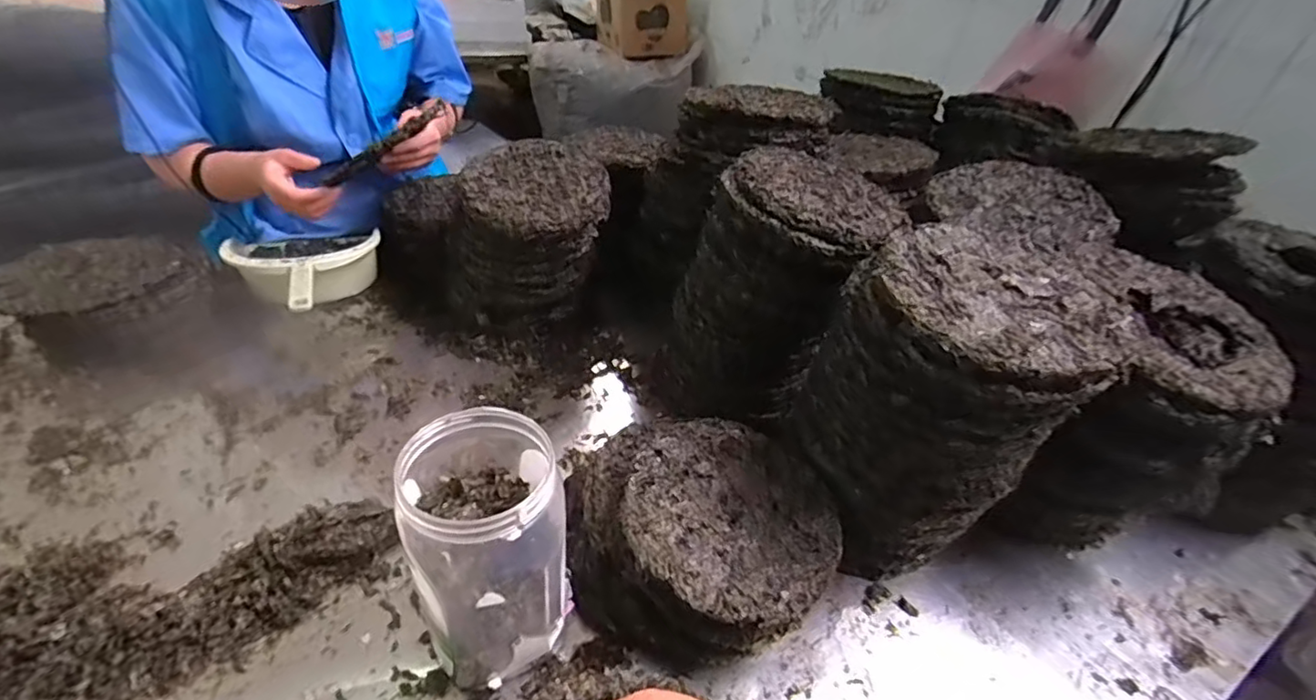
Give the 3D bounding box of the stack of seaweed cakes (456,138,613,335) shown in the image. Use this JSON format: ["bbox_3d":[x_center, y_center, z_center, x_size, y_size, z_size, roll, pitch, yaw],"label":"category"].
[{"bbox_3d":[-0.175,-0.150,0.864,0.193,0.231,0.175,11,38,3],"label":"stack of seaweed cakes"}]

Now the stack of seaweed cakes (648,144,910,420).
[{"bbox_3d":[0.141,-0.083,0.750,0.237,0.295,0.224,16,39,10],"label":"stack of seaweed cakes"}]

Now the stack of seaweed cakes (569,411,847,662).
[{"bbox_3d":[0.028,0.179,0.580,0.265,0.111,0.218,28,44,25],"label":"stack of seaweed cakes"}]

